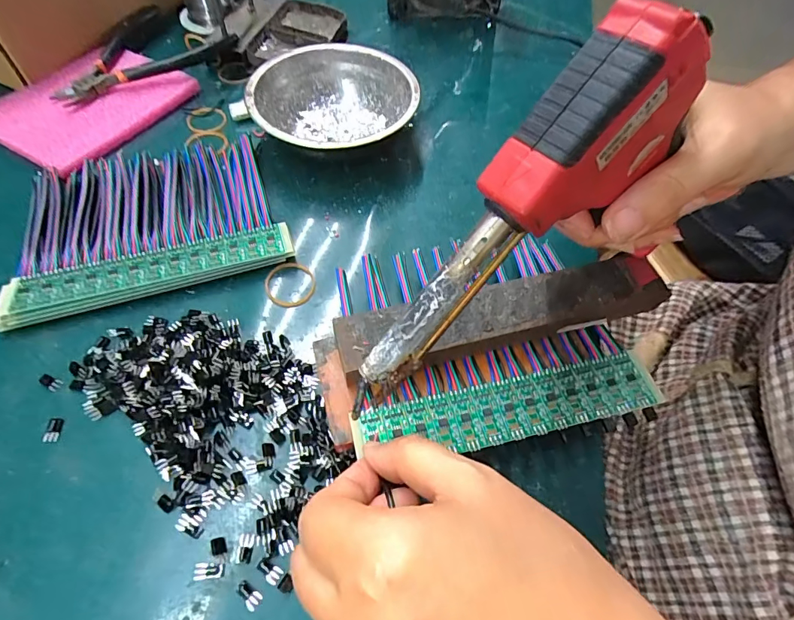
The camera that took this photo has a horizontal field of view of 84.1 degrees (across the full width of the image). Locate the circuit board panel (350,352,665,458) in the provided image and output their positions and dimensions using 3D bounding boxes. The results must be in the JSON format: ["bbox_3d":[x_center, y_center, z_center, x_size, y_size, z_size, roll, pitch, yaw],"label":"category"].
[{"bbox_3d":[0.060,0.050,0.230,0.163,0.004,0.034,-8,59,-8],"label":"circuit board panel"}]

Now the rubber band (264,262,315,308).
[{"bbox_3d":[-0.069,-0.016,0.284,0.032,0.004,0.032,-8,59,-9],"label":"rubber band"}]

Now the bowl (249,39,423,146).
[{"bbox_3d":[-0.050,-0.163,0.351,0.121,0.040,0.123,2,58,-3],"label":"bowl"}]

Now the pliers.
[{"bbox_3d":[-0.226,-0.216,0.375,0.116,0.019,0.129,31,61,15],"label":"pliers"}]

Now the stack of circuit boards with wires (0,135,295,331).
[{"bbox_3d":[-0.170,-0.066,0.301,0.162,0.013,0.135,-17,61,-14],"label":"stack of circuit boards with wires"}]

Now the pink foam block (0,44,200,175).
[{"bbox_3d":[-0.258,-0.175,0.361,0.122,0.009,0.136,28,60,13],"label":"pink foam block"}]

